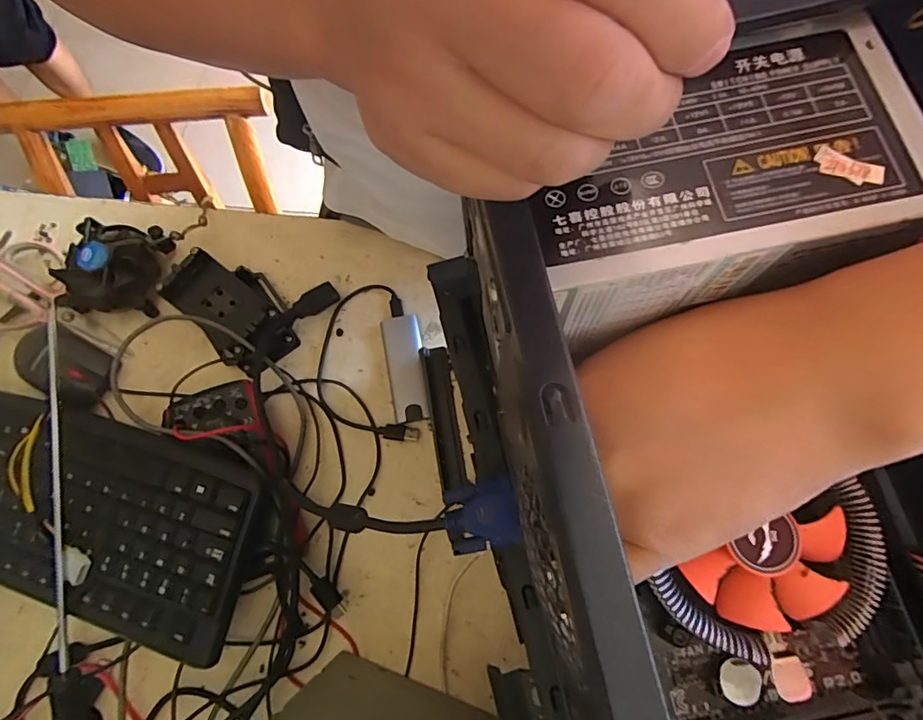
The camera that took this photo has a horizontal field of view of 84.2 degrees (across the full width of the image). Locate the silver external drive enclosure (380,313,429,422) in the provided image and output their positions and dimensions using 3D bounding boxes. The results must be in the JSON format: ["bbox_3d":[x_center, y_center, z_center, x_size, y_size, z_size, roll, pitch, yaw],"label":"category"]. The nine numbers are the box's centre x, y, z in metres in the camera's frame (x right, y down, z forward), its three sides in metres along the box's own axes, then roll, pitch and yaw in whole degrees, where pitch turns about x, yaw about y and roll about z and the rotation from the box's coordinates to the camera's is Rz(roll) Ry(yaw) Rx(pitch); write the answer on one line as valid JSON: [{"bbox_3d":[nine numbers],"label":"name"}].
[{"bbox_3d":[-0.055,0.007,0.496,0.036,0.011,0.105,-10,72,0],"label":"silver external drive enclosure"}]

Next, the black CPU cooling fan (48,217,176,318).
[{"bbox_3d":[-0.348,-0.093,0.516,0.092,0.052,0.091,5,73,5],"label":"black CPU cooling fan"}]

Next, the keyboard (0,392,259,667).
[{"bbox_3d":[-0.364,0.116,0.421,0.399,0.034,0.154,11,78,10],"label":"keyboard"}]

